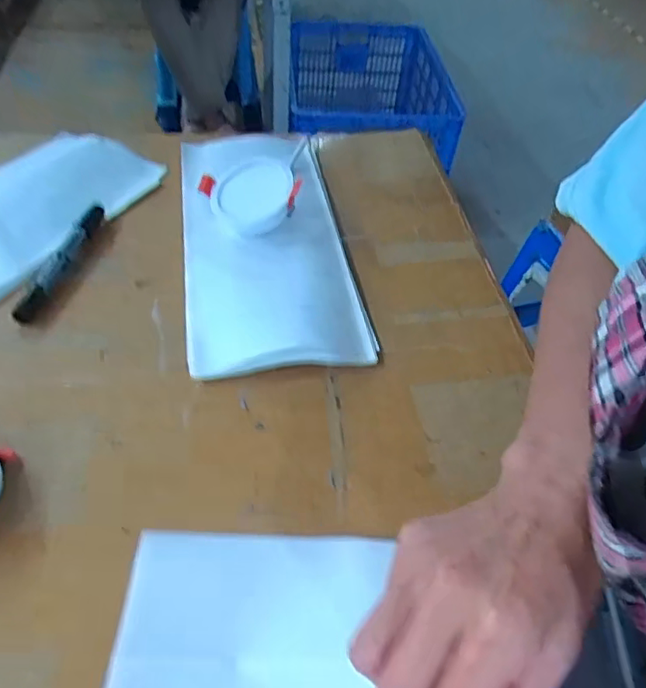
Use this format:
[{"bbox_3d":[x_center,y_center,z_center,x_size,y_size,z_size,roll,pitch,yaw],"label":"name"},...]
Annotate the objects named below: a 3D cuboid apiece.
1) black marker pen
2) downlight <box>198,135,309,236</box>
[{"bbox_3d":[-0.204,-0.069,0.451,0.015,0.014,0.133,12,47,5],"label":"black marker pen"},{"bbox_3d":[-0.061,-0.127,0.485,0.084,0.041,0.070,-3,48,-8],"label":"downlight"}]

